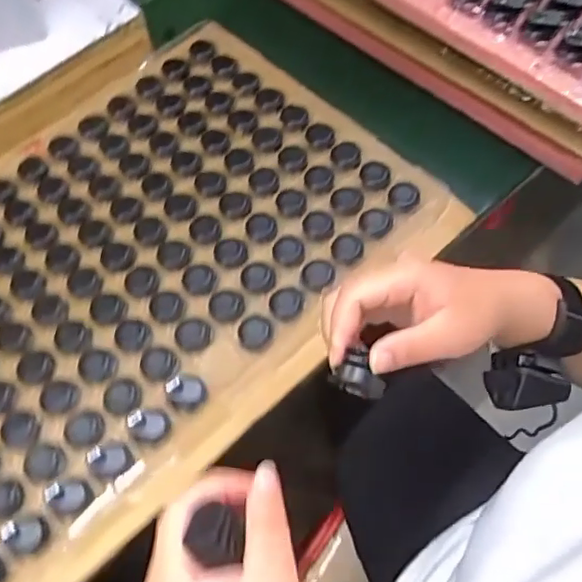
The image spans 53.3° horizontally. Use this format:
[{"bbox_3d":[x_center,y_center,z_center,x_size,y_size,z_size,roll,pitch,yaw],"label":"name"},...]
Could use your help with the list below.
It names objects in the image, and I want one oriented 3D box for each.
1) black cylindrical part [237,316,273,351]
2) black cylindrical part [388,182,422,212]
[{"bbox_3d":[-0.031,0.035,0.487,0.029,0.009,0.027,-1,63,3],"label":"black cylindrical part"},{"bbox_3d":[0.103,-0.087,0.528,0.028,0.007,0.030,-1,63,3],"label":"black cylindrical part"}]

